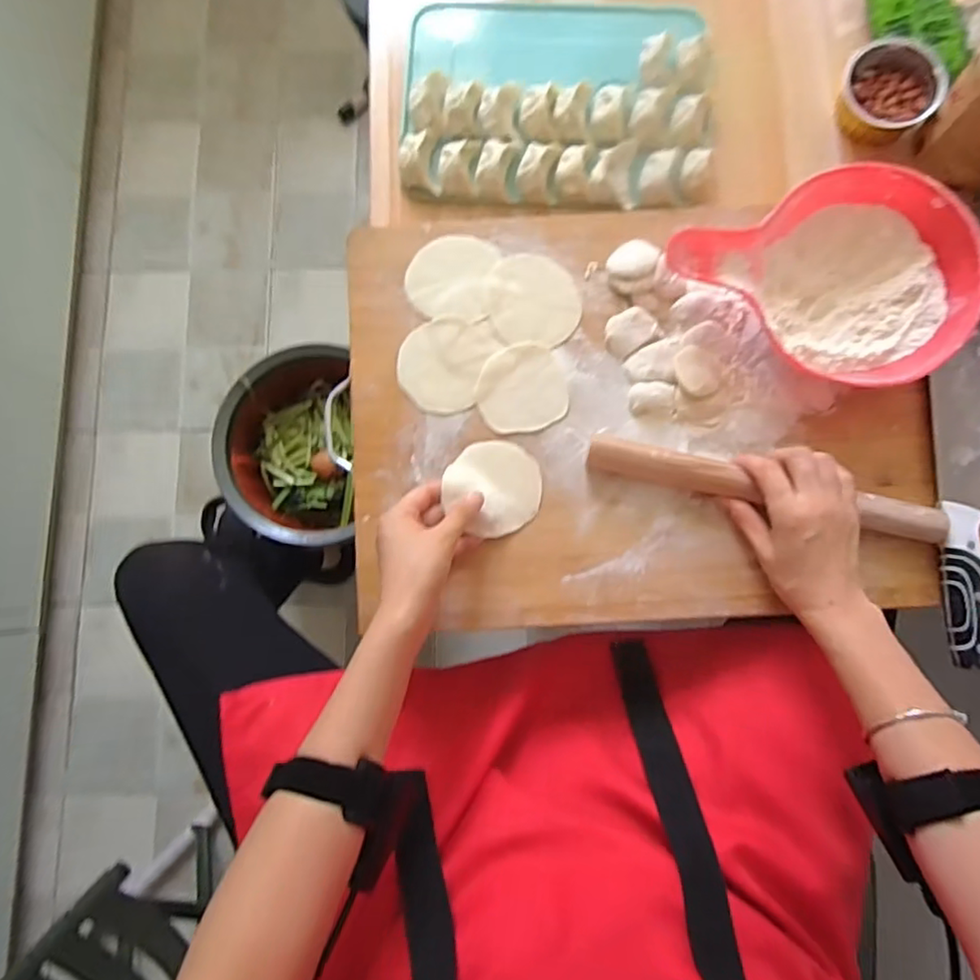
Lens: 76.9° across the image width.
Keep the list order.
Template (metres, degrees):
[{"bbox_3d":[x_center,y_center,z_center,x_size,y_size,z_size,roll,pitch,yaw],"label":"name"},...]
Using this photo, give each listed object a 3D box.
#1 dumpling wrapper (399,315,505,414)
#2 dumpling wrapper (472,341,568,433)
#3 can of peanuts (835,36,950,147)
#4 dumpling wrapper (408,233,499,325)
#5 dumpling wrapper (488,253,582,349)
[{"bbox_3d":[-0.038,-0.107,0.515,0.072,0.004,0.083,23,83,4],"label":"dumpling wrapper"},{"bbox_3d":[0.026,-0.084,0.513,0.072,0.004,0.072,0,82,1],"label":"dumpling wrapper"},{"bbox_3d":[0.350,-0.351,0.547,0.079,0.041,0.078,0,82,1],"label":"can of peanuts"},{"bbox_3d":[-0.034,-0.182,0.524,0.072,0.004,0.072,8,82,2],"label":"dumpling wrapper"},{"bbox_3d":[0.038,-0.161,0.520,0.076,0.004,0.077,3,82,2],"label":"dumpling wrapper"}]

